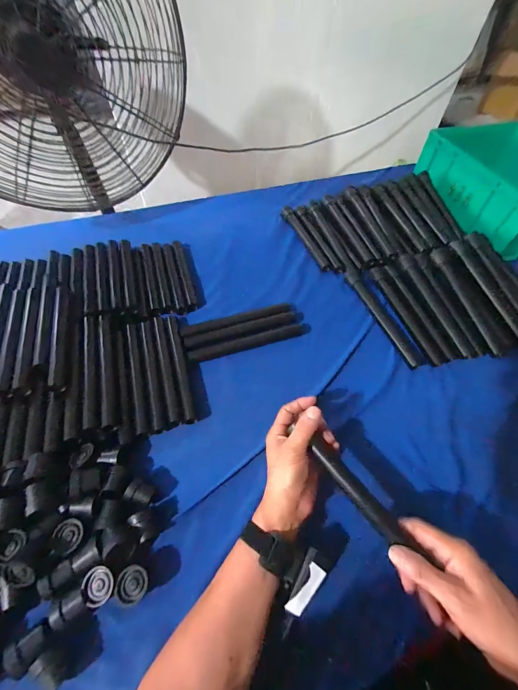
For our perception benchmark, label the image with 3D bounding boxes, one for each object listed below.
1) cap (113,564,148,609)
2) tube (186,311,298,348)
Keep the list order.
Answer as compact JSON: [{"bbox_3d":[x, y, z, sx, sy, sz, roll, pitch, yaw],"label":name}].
[{"bbox_3d":[-0.145,0.278,0.316,0.035,0.023,0.035,1,56,-1],"label":"cap"},{"bbox_3d":[-0.033,-0.031,0.542,0.222,0.018,0.024,-15,57,-12],"label":"tube"}]

